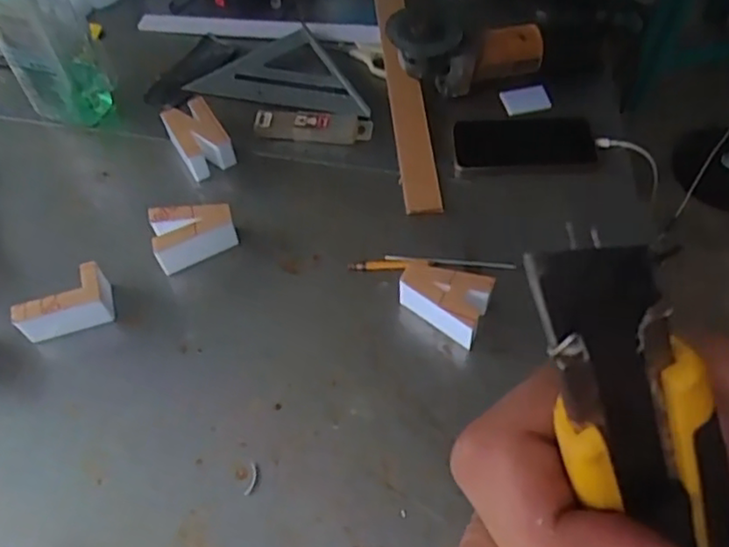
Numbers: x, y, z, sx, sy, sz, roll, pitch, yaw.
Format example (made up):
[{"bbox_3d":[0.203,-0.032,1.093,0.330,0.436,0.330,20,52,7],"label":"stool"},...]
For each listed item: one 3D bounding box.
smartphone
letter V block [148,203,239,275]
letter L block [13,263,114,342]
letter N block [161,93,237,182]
[{"bbox_3d":[0.185,-0.155,0.773,0.162,0.014,0.081,-5,55,1],"label":"smartphone"},{"bbox_3d":[-0.178,-0.039,0.706,0.081,0.049,0.057,-14,56,-5],"label":"letter V block"},{"bbox_3d":[-0.299,0.030,0.666,0.087,0.052,0.051,-18,56,-8],"label":"letter L block"},{"bbox_3d":[-0.194,-0.159,0.784,0.058,0.045,0.091,-26,58,-13],"label":"letter N block"}]

